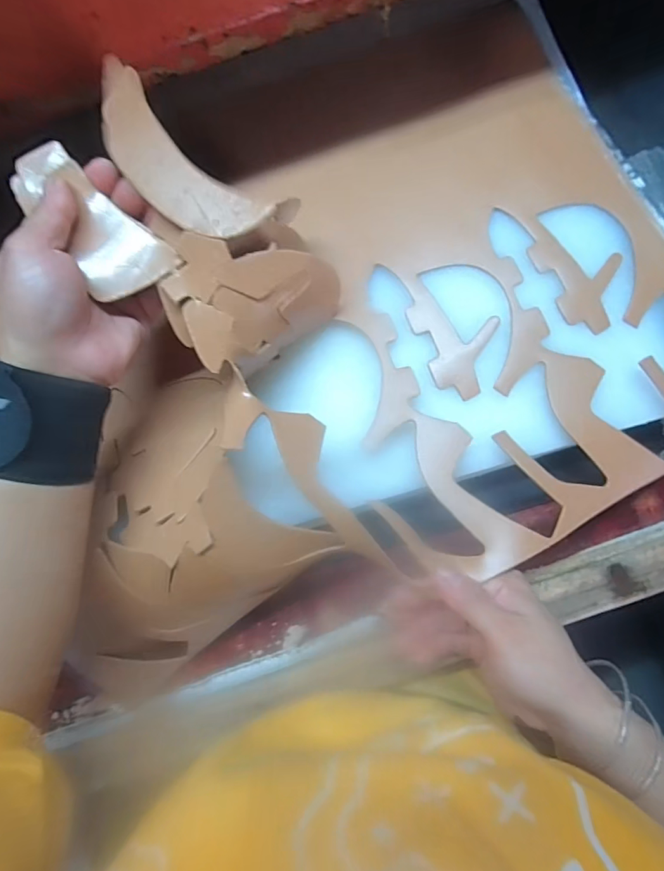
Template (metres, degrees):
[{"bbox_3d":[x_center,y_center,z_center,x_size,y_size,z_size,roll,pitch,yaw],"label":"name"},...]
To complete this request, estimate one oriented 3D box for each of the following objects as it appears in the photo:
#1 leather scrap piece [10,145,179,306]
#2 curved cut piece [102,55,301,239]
[{"bbox_3d":[-0.129,-0.112,0.243,0.042,0.010,0.093,-44,93,-6],"label":"leather scrap piece"},{"bbox_3d":[-0.072,-0.134,0.236,0.103,0.012,0.045,32,82,-23],"label":"curved cut piece"}]

